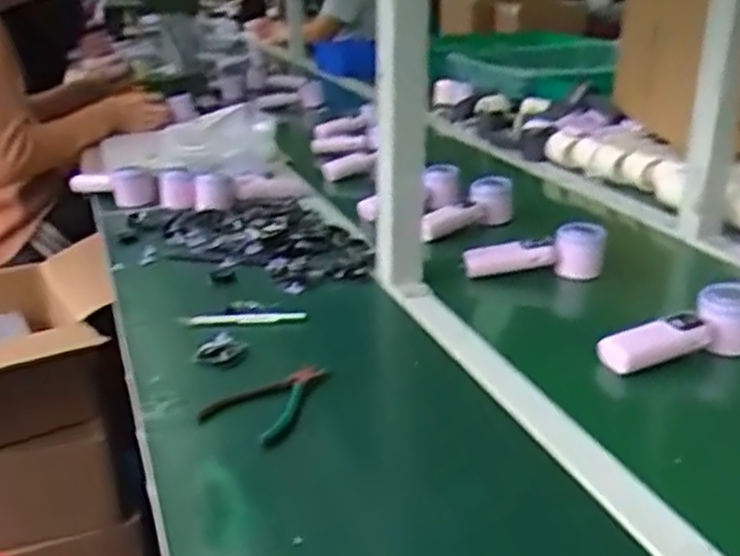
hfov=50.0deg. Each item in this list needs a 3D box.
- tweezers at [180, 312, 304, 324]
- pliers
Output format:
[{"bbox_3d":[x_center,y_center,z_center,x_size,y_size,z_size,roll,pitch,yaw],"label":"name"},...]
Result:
[{"bbox_3d":[-0.138,0.043,0.862,0.134,0.008,0.019,-3,23,-6],"label":"tweezers"},{"bbox_3d":[-0.080,0.104,0.694,0.083,0.009,0.121,15,27,32],"label":"pliers"}]

